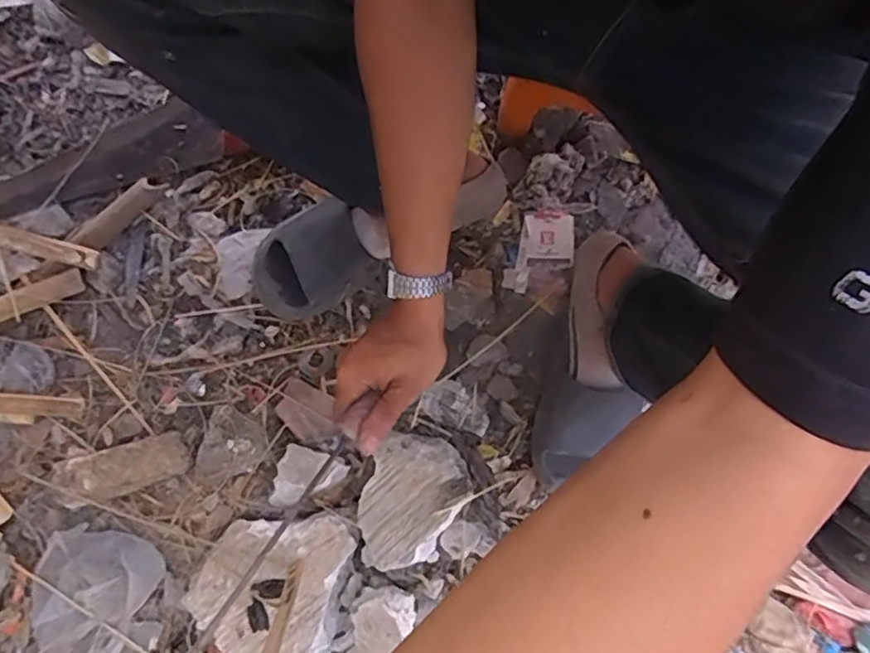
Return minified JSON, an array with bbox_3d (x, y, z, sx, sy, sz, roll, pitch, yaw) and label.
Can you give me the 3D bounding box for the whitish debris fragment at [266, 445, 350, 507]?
[{"bbox_3d":[-0.164,0.198,0.816,0.080,0.039,0.086,23,88,4],"label":"whitish debris fragment"}]

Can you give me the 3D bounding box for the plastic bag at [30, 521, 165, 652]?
[{"bbox_3d":[-0.445,0.359,0.837,0.167,0.043,0.196,14,88,4],"label":"plastic bag"}]

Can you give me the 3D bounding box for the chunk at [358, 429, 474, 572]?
[{"bbox_3d":[-0.033,0.214,0.783,0.116,0.059,0.166,26,89,4],"label":"chunk"}]

